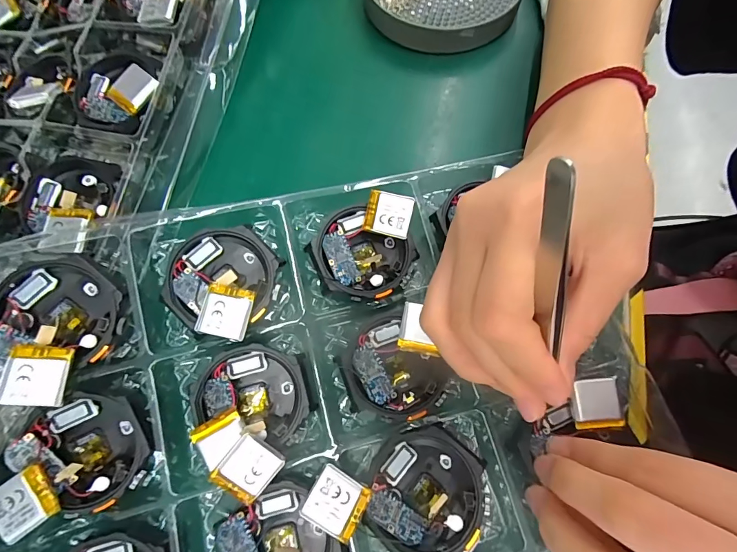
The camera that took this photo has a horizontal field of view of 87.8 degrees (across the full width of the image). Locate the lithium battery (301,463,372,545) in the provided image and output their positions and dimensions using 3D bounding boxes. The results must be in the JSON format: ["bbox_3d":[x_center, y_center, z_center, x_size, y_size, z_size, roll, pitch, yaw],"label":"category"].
[{"bbox_3d":[-0.013,0.091,0.154,0.022,0.004,0.021,30,66,2],"label":"lithium battery"}]

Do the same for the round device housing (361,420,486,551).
[{"bbox_3d":[0.024,0.092,0.164,0.045,0.009,0.050,34,75,14],"label":"round device housing"}]

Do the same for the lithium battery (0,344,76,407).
[{"bbox_3d":[-0.133,0.040,0.154,0.021,0.004,0.023,11,69,-23],"label":"lithium battery"}]

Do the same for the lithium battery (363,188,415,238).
[{"bbox_3d":[0.010,-0.032,0.194,0.023,0.004,0.021,13,89,2],"label":"lithium battery"}]

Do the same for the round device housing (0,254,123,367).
[{"bbox_3d":[-0.134,0.014,0.166,0.050,0.013,0.045,8,84,-13],"label":"round device housing"}]

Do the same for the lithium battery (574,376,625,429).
[{"bbox_3d":[0.103,0.057,0.172,0.019,0.005,0.021,-4,70,1],"label":"lithium battery"}]

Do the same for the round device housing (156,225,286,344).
[{"bbox_3d":[-0.069,0.001,0.182,0.048,0.014,0.050,-1,70,2],"label":"round device housing"}]

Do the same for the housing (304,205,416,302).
[{"bbox_3d":[-0.005,-0.010,0.196,0.048,0.015,0.043,35,75,14],"label":"housing"}]

